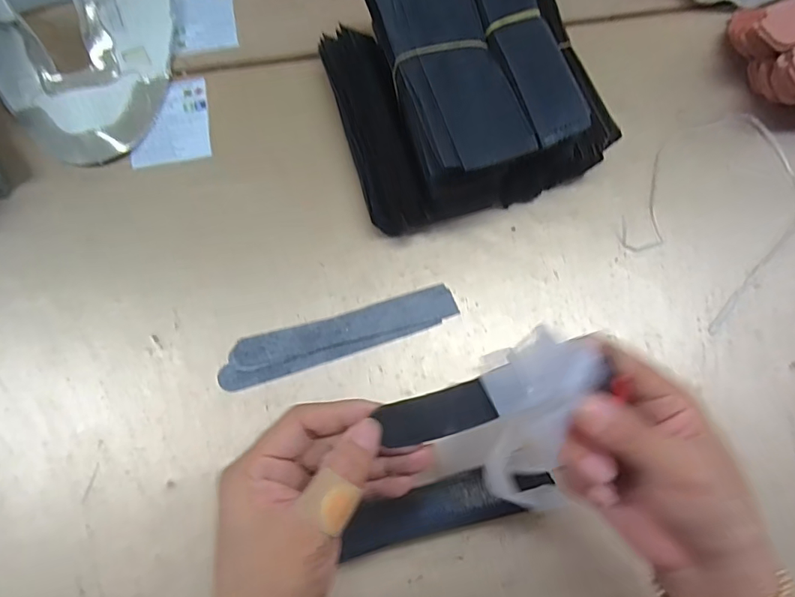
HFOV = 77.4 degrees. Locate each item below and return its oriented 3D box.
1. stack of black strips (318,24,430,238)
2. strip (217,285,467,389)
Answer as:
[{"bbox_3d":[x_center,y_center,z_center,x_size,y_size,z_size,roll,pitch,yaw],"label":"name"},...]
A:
[{"bbox_3d":[-0.020,-0.142,0.425,0.047,0.047,0.185,-16,73,-4],"label":"stack of black strips"},{"bbox_3d":[-0.046,0.029,0.393,0.189,0.006,0.035,-17,73,-5],"label":"strip"}]

